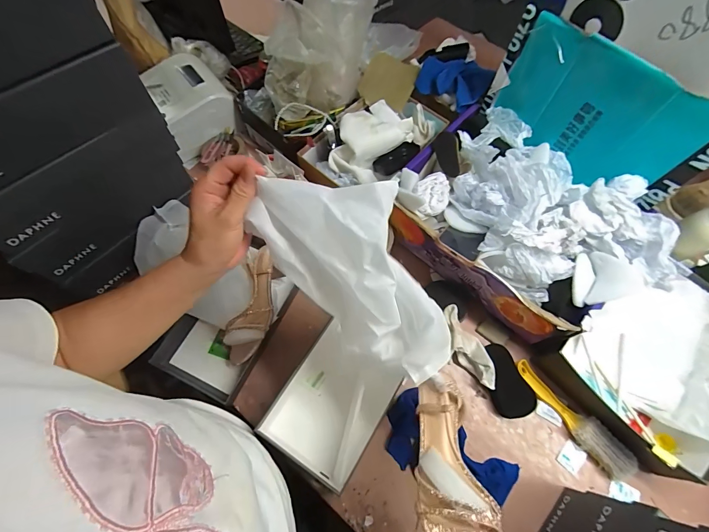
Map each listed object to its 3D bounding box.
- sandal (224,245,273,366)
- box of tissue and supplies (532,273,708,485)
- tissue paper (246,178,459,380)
[{"bbox_3d":[-0.184,0.076,0.648,0.073,0.065,0.218,11,66,4],"label":"sandal"},{"bbox_3d":[0.536,0.159,0.593,0.327,0.108,0.257,-32,70,-14],"label":"box of tissue and supplies"},{"bbox_3d":[0.011,0.033,0.395,0.142,0.304,0.038,-16,33,16],"label":"tissue paper"}]

